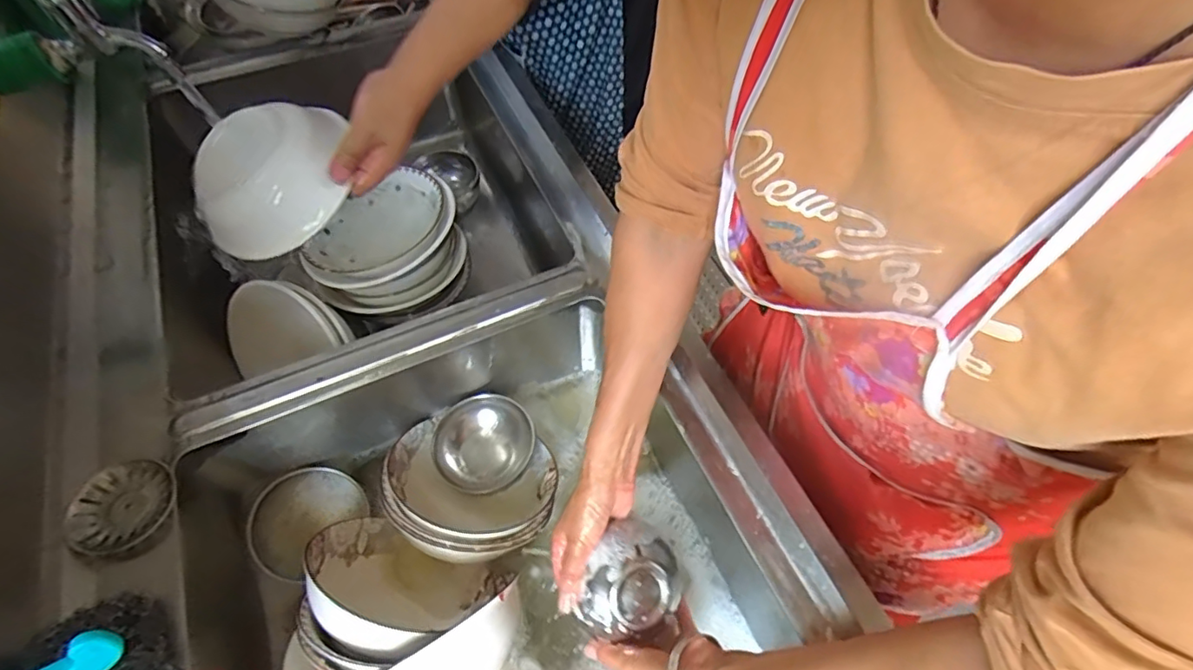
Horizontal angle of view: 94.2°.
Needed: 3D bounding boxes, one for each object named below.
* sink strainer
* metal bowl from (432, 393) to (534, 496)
[{"bbox_3d":[-0.376,0.138,0.442,0.068,0.018,0.070,31,63,18],"label":"sink strainer"},{"bbox_3d":[-0.122,0.121,0.608,0.103,0.049,0.101,0,58,0],"label":"metal bowl"}]

